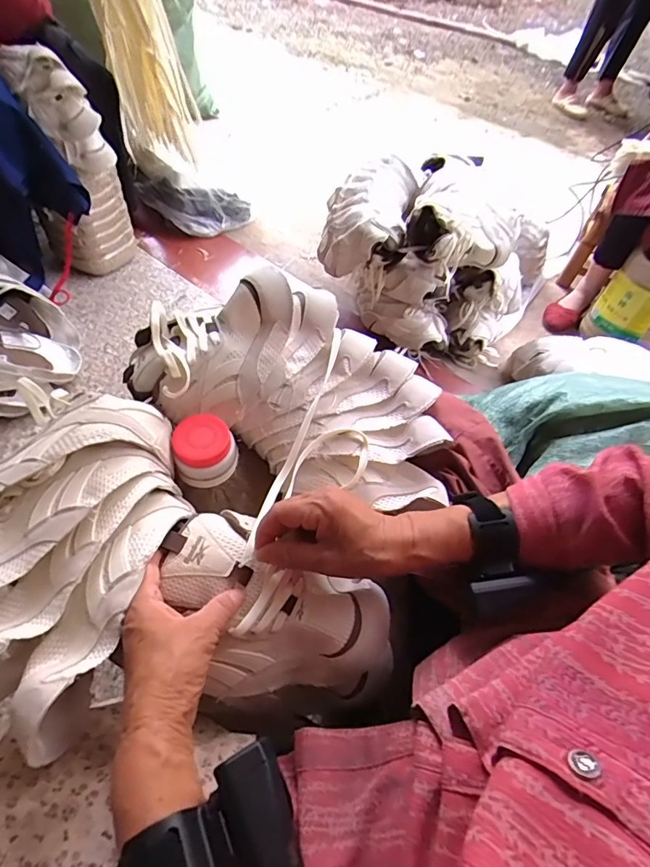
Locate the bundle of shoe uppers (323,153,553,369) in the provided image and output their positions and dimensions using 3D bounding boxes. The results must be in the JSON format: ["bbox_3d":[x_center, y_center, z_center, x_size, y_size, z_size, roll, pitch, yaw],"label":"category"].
[{"bbox_3d":[0.234,-0.400,1.102,0.476,0.332,0.296,6,54,1],"label":"bundle of shoe uppers"}]

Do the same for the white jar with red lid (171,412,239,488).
[{"bbox_3d":[-0.121,0.017,0.474,0.062,0.048,0.062,2,54,-3],"label":"white jar with red lid"}]

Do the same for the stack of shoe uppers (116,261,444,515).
[{"bbox_3d":[-0.034,-0.064,0.485,0.364,0.102,0.185,20,56,10],"label":"stack of shoe uppers"}]

